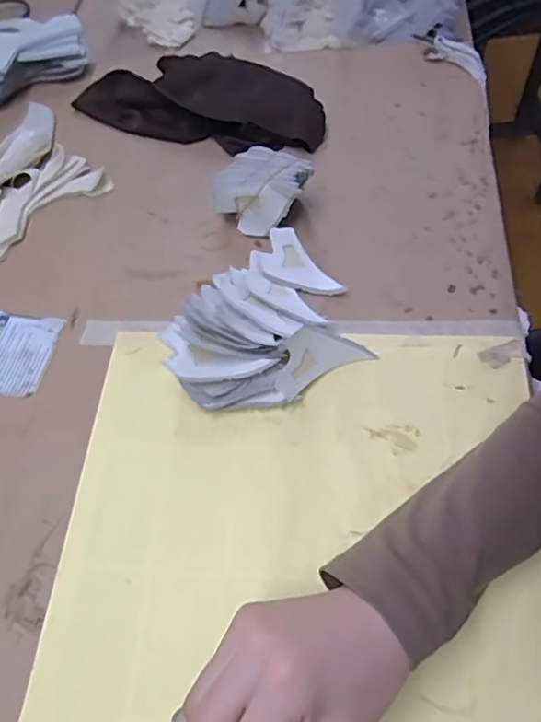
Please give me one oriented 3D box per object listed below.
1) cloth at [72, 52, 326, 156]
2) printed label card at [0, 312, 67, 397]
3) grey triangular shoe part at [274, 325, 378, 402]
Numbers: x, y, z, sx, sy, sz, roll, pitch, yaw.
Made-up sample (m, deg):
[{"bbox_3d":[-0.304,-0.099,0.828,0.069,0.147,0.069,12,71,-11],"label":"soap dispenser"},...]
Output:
[{"bbox_3d":[-0.073,-0.260,0.570,0.252,0.029,0.089,8,60,10],"label":"cloth"},{"bbox_3d":[-0.217,-0.008,0.463,0.086,0.004,0.071,8,60,8],"label":"printed label card"},{"bbox_3d":[0.036,-0.006,0.413,0.076,0.007,0.042,-25,104,-18],"label":"grey triangular shoe part"}]

